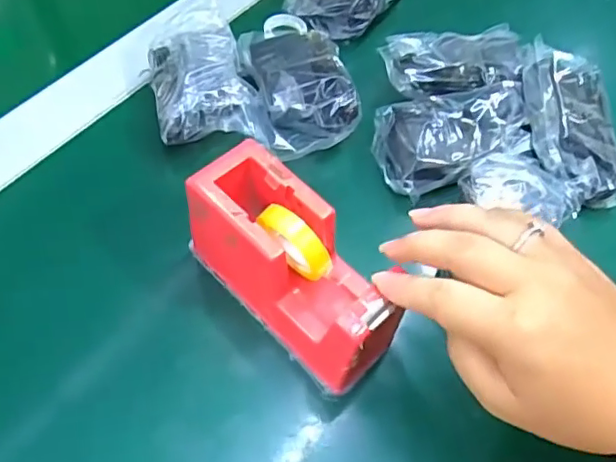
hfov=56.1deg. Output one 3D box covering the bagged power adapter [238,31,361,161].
[{"bbox_3d":[-0.006,-0.109,0.424,0.064,0.036,0.114,-11,58,-12],"label":"bagged power adapter"}]

